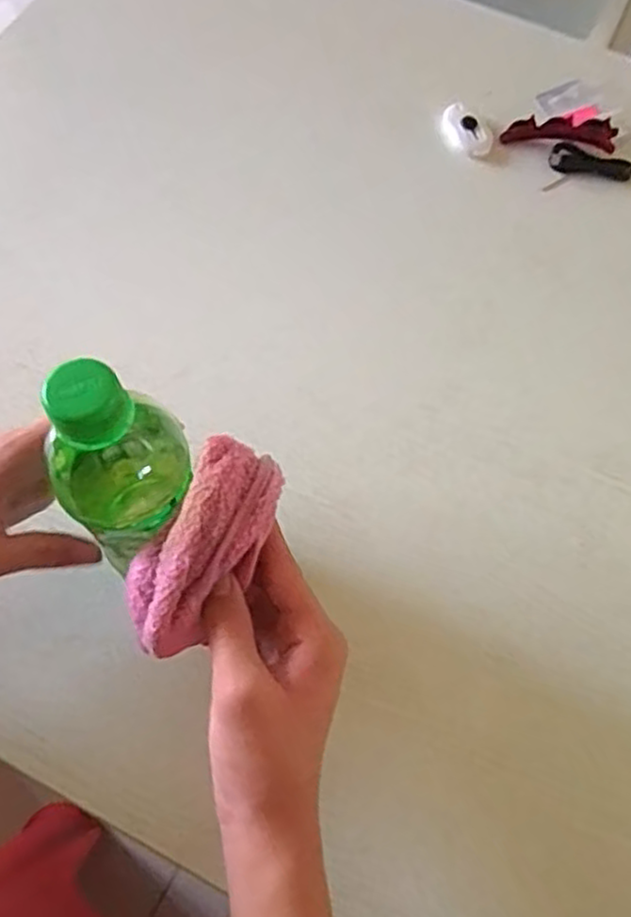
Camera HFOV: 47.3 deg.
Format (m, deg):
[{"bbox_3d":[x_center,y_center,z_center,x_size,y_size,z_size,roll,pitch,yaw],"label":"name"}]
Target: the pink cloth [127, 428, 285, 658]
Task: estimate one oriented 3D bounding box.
[{"bbox_3d":[-0.053,0.041,0.329,0.047,0.026,0.100,29,85,12],"label":"pink cloth"}]

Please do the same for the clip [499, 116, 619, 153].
[{"bbox_3d":[0.207,-0.277,0.610,0.091,0.015,0.028,11,67,5],"label":"clip"}]

